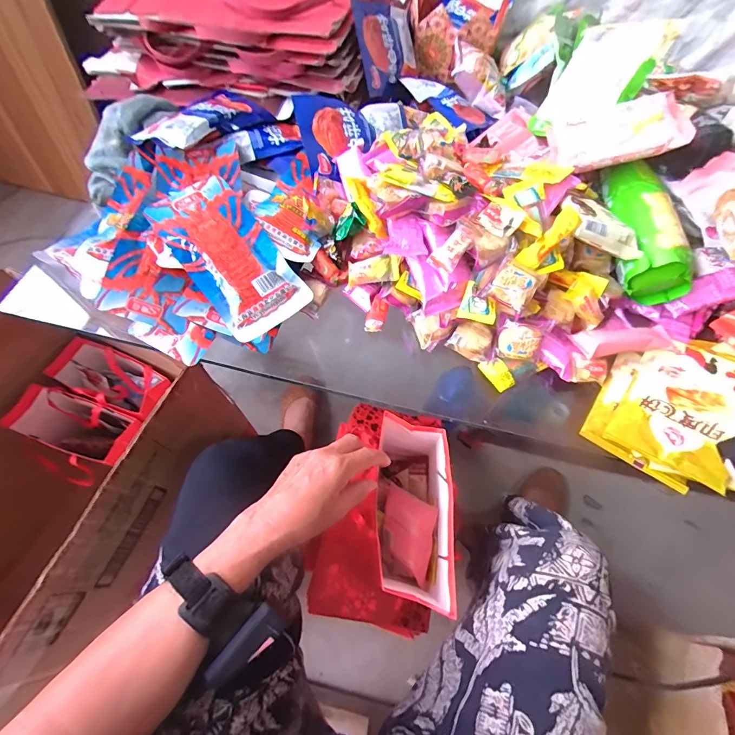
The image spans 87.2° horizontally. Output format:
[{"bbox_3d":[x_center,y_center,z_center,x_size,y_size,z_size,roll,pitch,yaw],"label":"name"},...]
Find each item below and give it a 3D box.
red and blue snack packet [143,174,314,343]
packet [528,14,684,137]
[{"bbox_3d":[-0.159,-0.131,0.443,0.097,0.020,0.202,-35,83,-18],"label":"red and blue snack packet"},{"bbox_3d":[0.294,-0.372,0.499,0.021,0.143,0.114,3,37,-45],"label":"packet"}]

